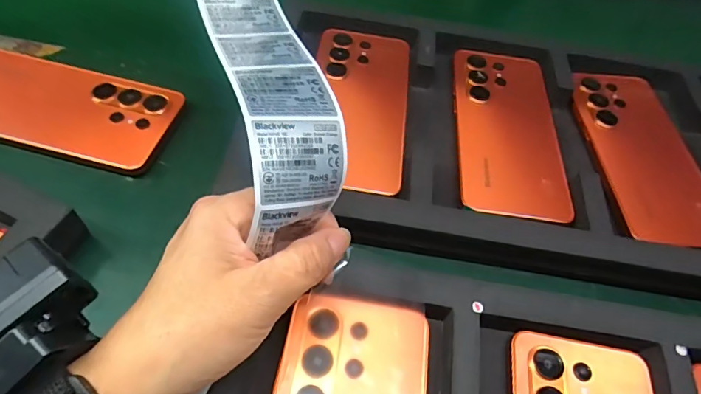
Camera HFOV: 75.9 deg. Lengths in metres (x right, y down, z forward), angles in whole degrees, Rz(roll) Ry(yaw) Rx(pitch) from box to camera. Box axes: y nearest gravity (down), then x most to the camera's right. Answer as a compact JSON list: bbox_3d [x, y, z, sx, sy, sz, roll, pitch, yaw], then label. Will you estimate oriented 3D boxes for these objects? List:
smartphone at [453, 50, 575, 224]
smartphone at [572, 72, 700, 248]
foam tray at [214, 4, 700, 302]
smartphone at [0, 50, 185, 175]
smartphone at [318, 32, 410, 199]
[{"bbox_3d":[0.120,-0.054,0.344,0.078,0.009,0.165,7,54,0],"label":"smartphone"},{"bbox_3d":[0.226,-0.038,0.345,0.081,0.006,0.169,2,55,-4],"label":"smartphone"},{"bbox_3d":[0.165,-0.040,0.344,0.460,0.033,0.229,11,54,2],"label":"foam tray"},{"bbox_3d":[-0.214,-0.066,0.330,0.168,0.014,0.074,14,55,4],"label":"smartphone"},{"bbox_3d":[0.008,-0.073,0.344,0.074,0.006,0.170,6,54,-1],"label":"smartphone"}]

